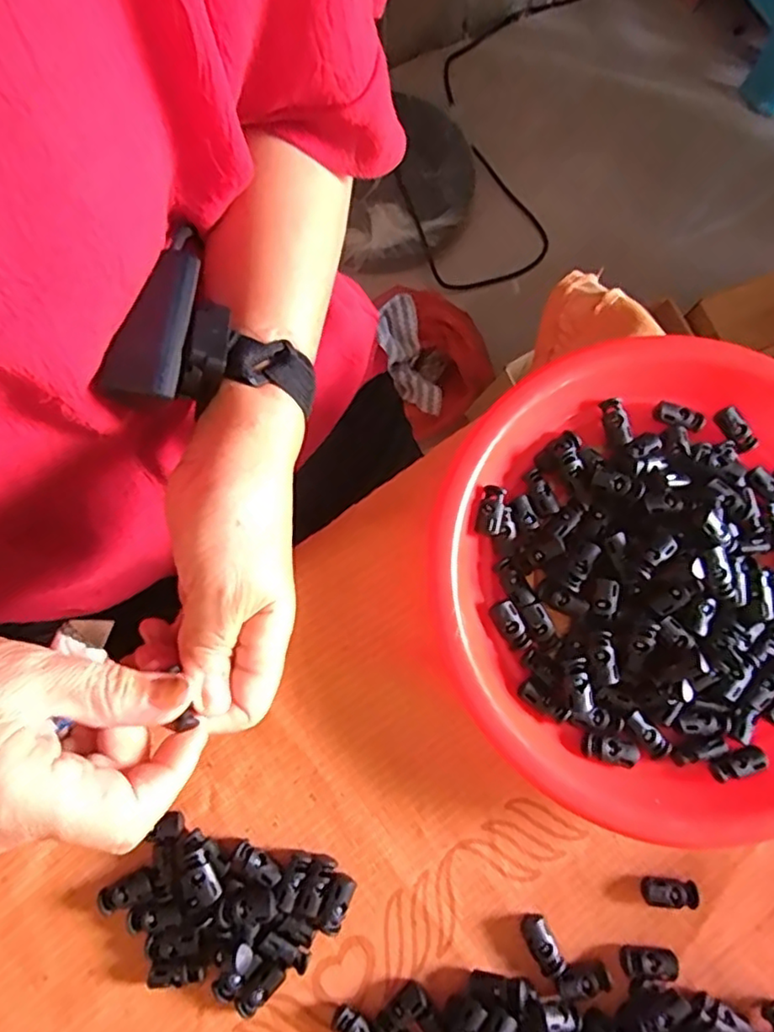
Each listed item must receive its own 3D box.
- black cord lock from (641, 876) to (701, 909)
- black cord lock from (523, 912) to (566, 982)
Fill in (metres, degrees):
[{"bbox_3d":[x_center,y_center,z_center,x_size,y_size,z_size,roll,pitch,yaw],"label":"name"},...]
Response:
[{"bbox_3d":[0.150,0.201,0.327,0.029,0.007,0.015,4,79,1],"label":"black cord lock"},{"bbox_3d":[0.081,0.223,0.320,0.014,0.007,0.031,-27,81,-5],"label":"black cord lock"}]

